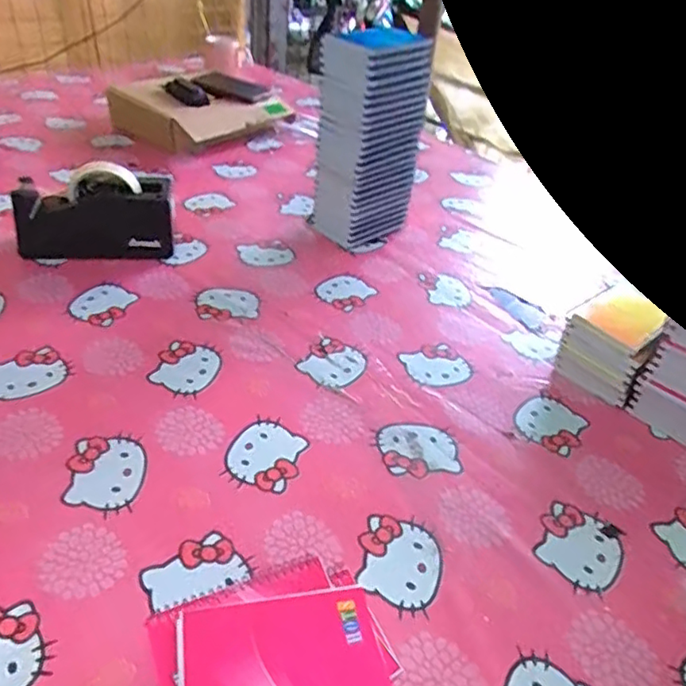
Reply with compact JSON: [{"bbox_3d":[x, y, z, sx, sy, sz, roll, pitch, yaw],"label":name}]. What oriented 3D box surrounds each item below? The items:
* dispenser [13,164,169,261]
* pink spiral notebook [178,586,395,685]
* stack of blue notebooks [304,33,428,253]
[{"bbox_3d":[-0.335,-0.175,0.812,0.199,0.115,0.062,-3,39,-13],"label":"dispenser"},{"bbox_3d":[-0.039,0.212,0.402,0.136,0.012,0.082,-1,43,-16],"label":"pink spiral notebook"},{"bbox_3d":[0.033,-0.292,0.879,0.140,0.291,0.104,-28,50,-37],"label":"stack of blue notebooks"}]

